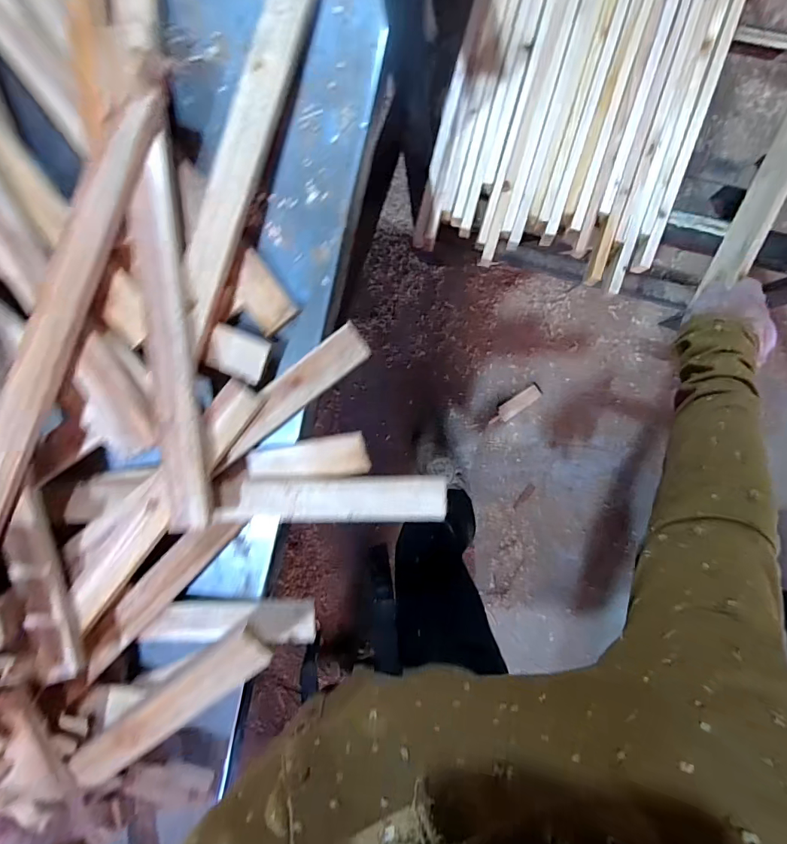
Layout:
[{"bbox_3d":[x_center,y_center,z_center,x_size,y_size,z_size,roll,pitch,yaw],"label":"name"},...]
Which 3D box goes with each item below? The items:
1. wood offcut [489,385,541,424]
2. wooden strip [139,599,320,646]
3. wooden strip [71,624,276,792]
[{"bbox_3d":[0.313,-0.042,1.163,0.146,0.005,0.038,-36,93,9],"label":"wood offcut"},{"bbox_3d":[-0.185,0.228,0.515,0.189,0.023,0.045,-1,97,7],"label":"wooden strip"},{"bbox_3d":[-0.231,0.290,0.446,0.289,0.015,0.047,-40,90,14],"label":"wooden strip"}]

